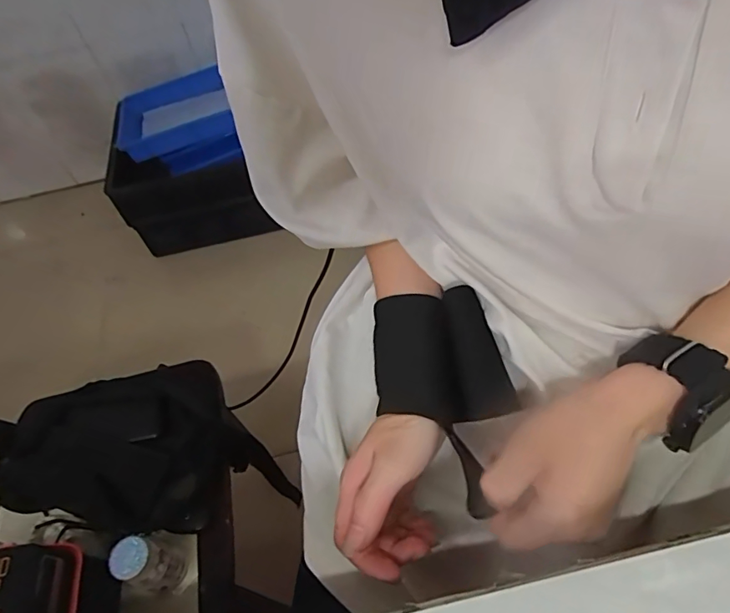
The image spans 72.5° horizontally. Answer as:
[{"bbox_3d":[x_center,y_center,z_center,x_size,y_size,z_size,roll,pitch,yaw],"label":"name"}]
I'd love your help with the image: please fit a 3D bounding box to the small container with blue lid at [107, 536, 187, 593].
[{"bbox_3d":[-0.231,0.277,0.532,0.050,0.087,0.044,3,56,9],"label":"small container with blue lid"}]

